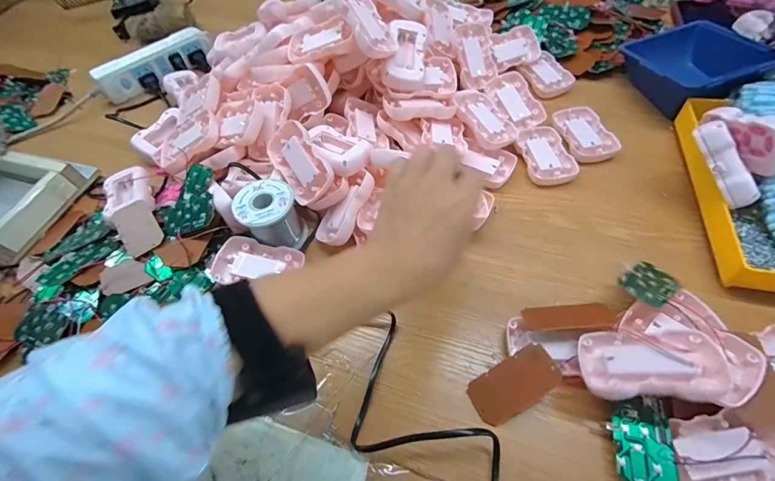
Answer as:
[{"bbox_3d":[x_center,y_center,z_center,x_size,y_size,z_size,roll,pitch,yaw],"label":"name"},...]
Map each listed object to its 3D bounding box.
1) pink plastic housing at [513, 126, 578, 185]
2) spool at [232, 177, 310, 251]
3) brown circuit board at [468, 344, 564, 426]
[{"bbox_3d":[0.192,-0.106,0.448,0.056,0.010,0.089,-11,57,-2],"label":"pink plastic housing"},{"bbox_3d":[-0.125,-0.024,0.395,0.058,0.059,0.062,-2,57,3],"label":"spool"},{"bbox_3d":[0.105,0.120,0.301,0.073,0.004,0.038,-37,60,9],"label":"brown circuit board"}]

